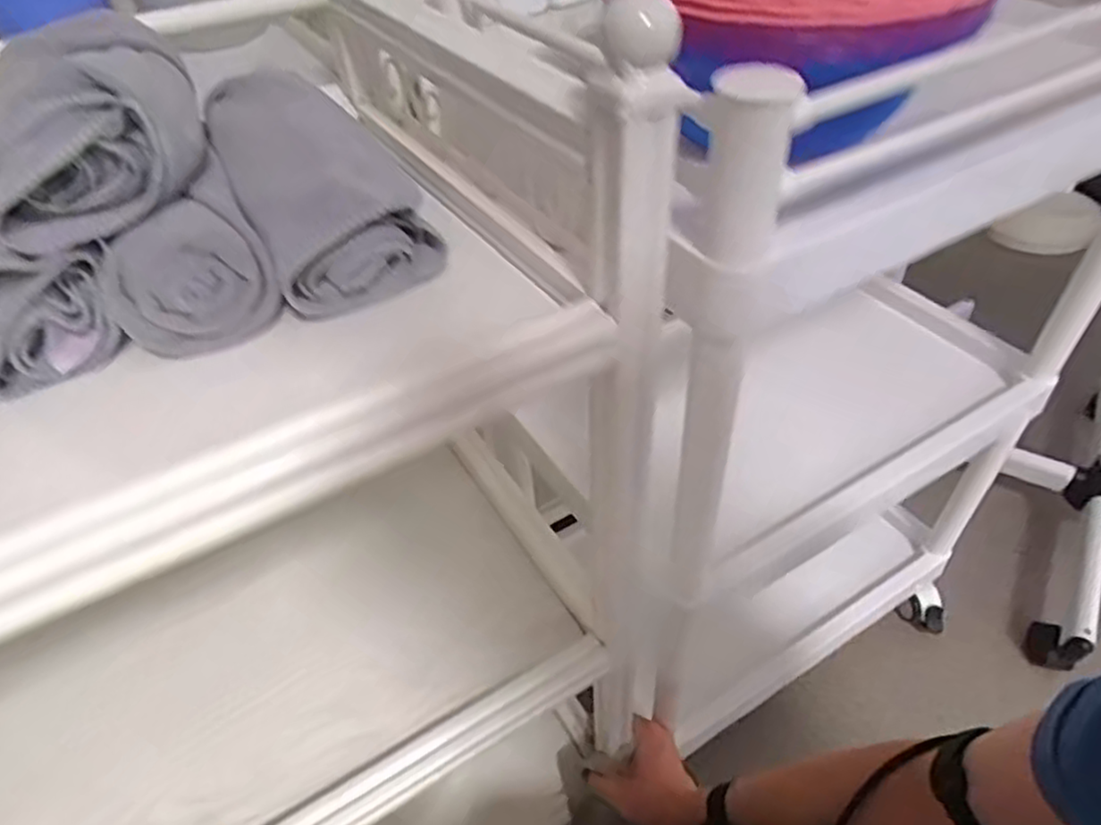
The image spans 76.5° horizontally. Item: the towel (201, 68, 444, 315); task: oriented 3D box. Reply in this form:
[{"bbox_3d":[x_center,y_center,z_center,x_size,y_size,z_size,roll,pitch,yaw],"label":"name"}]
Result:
[{"bbox_3d":[-0.119,-0.119,0.359,0.081,0.075,0.133,-24,48,-18],"label":"towel"}]

